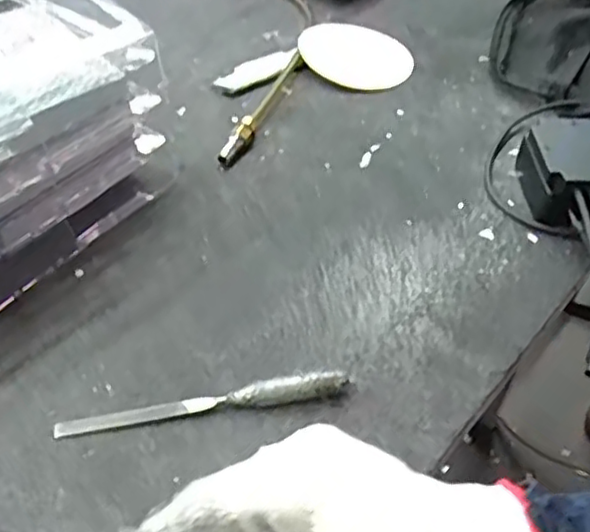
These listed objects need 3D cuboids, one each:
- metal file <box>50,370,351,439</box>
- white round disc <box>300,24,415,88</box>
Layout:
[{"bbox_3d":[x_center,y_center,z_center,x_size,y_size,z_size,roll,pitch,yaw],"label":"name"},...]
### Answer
[{"bbox_3d":[-0.053,0.082,0.407,0.173,0.019,0.015,-7,48,-10],"label":"metal file"},{"bbox_3d":[0.065,-0.215,0.684,0.111,0.017,0.111,2,47,-2],"label":"white round disc"}]

